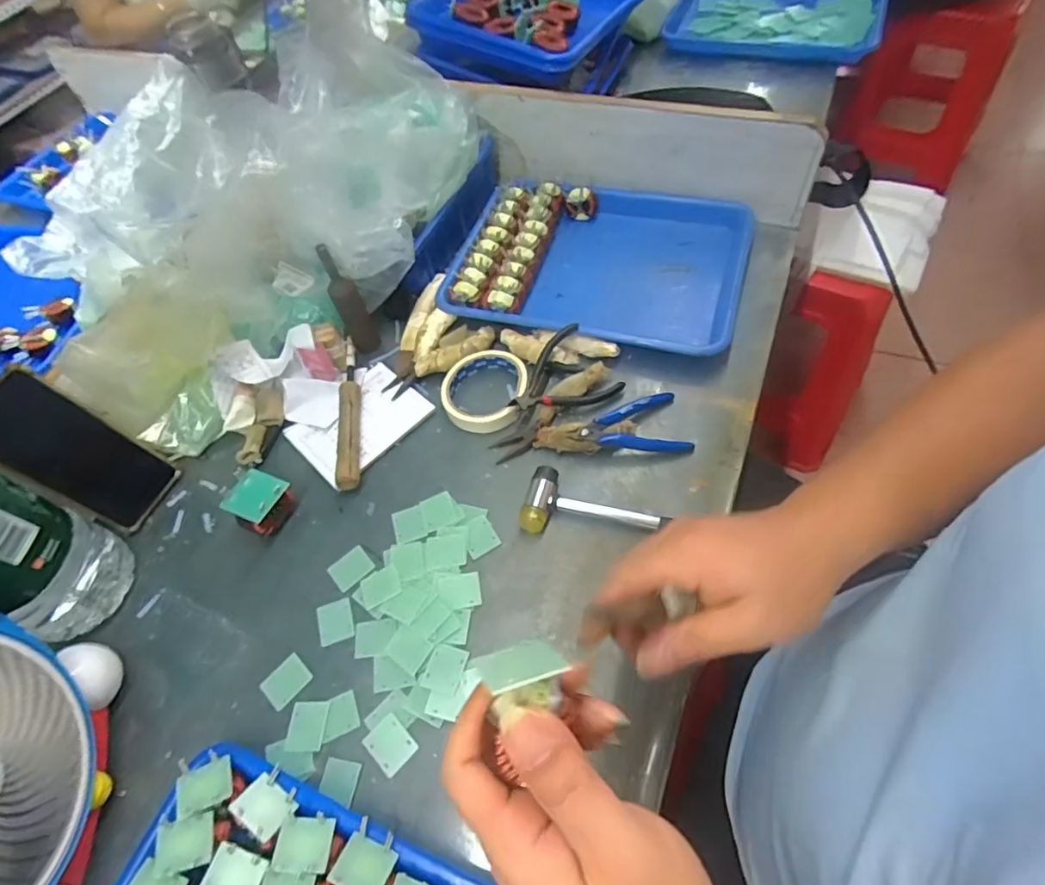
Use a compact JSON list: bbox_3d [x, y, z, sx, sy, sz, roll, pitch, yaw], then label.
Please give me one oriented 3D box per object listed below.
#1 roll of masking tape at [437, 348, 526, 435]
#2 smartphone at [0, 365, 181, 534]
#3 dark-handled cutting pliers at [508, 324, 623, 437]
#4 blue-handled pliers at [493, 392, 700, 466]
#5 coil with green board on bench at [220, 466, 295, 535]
[{"bbox_3d":[-0.040,-0.057,0.590,0.084,0.027,0.092,-3,58,5],"label":"roll of masking tape"},{"bbox_3d":[-0.413,0.011,0.519,0.016,0.166,0.079,4,57,36],"label":"smartphone"},{"bbox_3d":[0.033,-0.059,0.575,0.115,0.036,0.084,-33,60,-13],"label":"dark-handled cutting pliers"},{"bbox_3d":[0.066,-0.007,0.547,0.183,0.031,0.065,-12,58,0],"label":"blue-handled pliers"},{"bbox_3d":[-0.249,0.058,0.533,0.055,0.053,0.050,24,64,20],"label":"coil with green board on bench"}]

